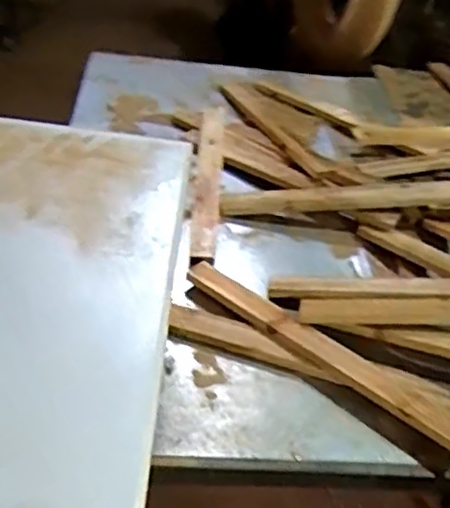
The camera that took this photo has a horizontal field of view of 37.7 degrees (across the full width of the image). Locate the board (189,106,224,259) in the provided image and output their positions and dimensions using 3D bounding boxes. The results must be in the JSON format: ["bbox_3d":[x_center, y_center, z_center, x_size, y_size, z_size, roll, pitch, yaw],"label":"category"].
[{"bbox_3d":[-0.035,-0.156,1.332,0.063,0.038,0.494,4,42,-2],"label":"board"}]

